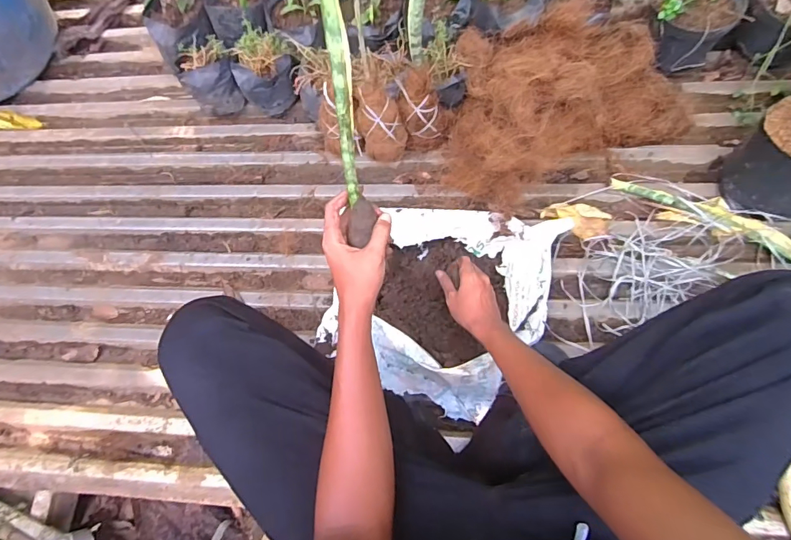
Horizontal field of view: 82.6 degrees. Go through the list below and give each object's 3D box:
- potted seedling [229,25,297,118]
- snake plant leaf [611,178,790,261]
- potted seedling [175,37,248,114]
[{"bbox_3d":[-0.295,-0.452,1.033,0.132,0.131,0.151,-15,73,0],"label":"potted seedling"},{"bbox_3d":[0.627,-0.086,0.845,0.436,0.052,0.055,31,78,12],"label":"snake plant leaf"},{"bbox_3d":[-0.420,-0.434,1.049,0.118,0.150,0.109,-25,73,-3],"label":"potted seedling"}]

